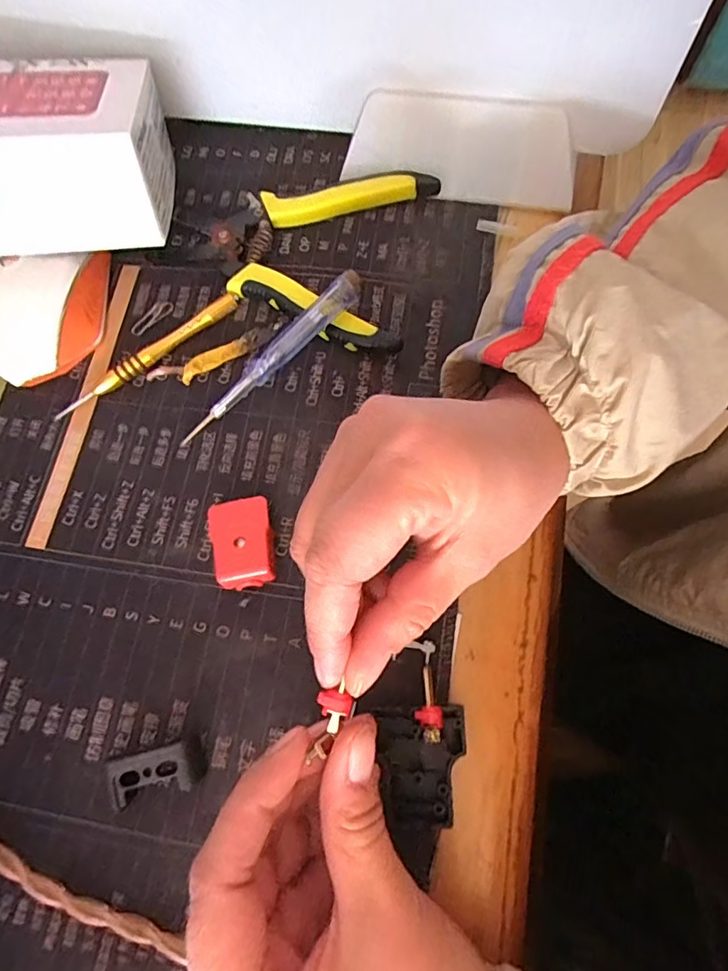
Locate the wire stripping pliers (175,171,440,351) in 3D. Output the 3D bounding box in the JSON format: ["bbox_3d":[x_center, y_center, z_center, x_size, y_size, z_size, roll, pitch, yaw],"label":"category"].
[{"bbox_3d":[-0.035,-0.137,0.296,0.135,0.015,0.113,15,74,7],"label":"wire stripping pliers"}]

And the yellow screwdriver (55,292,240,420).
[{"bbox_3d":[-0.119,-0.072,0.286,0.114,0.011,0.012,-34,74,-8],"label":"yellow screwdriver"}]

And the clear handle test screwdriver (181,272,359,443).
[{"bbox_3d":[-0.049,-0.066,0.270,0.121,0.010,0.016,-42,75,5],"label":"clear handle test screwdriver"}]

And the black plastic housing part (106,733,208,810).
[{"bbox_3d":[-0.088,0.122,0.222,0.037,0.012,0.019,-16,73,-3],"label":"black plastic housing part"}]

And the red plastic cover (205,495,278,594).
[{"bbox_3d":[-0.057,0.028,0.249,0.029,0.013,0.043,-14,73,-2],"label":"red plastic cover"}]

